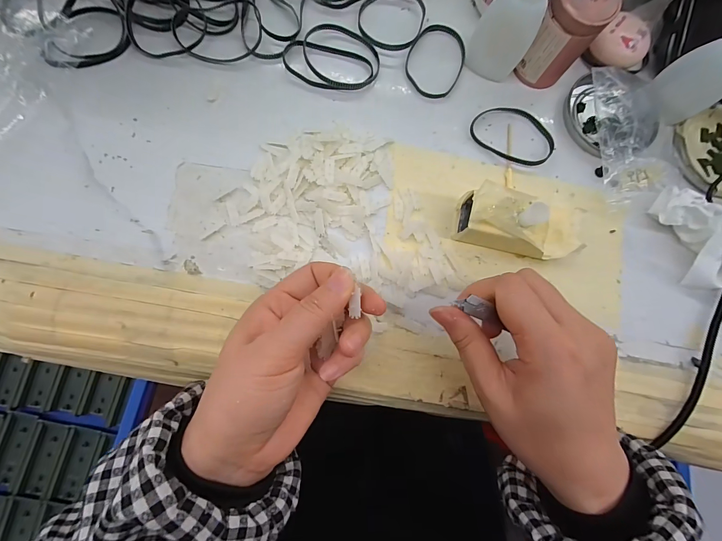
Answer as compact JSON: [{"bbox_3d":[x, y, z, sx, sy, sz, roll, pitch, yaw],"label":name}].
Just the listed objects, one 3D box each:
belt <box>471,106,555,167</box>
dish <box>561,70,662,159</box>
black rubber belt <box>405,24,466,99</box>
[{"bbox_3d":[0.129,-0.115,0.280,0.071,0.004,0.049,30,81,0],"label":"belt"},{"bbox_3d":[0.217,-0.131,0.278,0.072,0.018,0.072,1,82,-4],"label":"dish"},{"bbox_3d":[0.064,-0.179,0.281,0.049,0.008,0.063,22,81,-1],"label":"black rubber belt"}]

